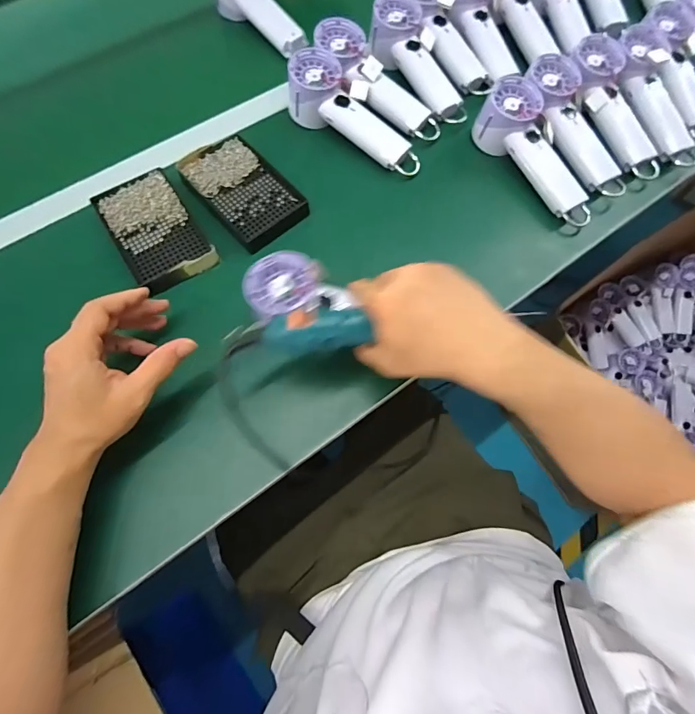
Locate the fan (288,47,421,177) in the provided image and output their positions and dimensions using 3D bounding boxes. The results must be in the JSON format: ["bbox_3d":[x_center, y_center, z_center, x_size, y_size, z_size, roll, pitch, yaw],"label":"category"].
[{"bbox_3d":[0.008,-0.297,0.507,0.199,0.056,0.068,39,74,-2],"label":"fan"}]

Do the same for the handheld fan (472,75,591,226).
[{"bbox_3d":[0.225,-0.245,0.478,0.062,0.056,0.182,-24,73,-10],"label":"handheld fan"}]

